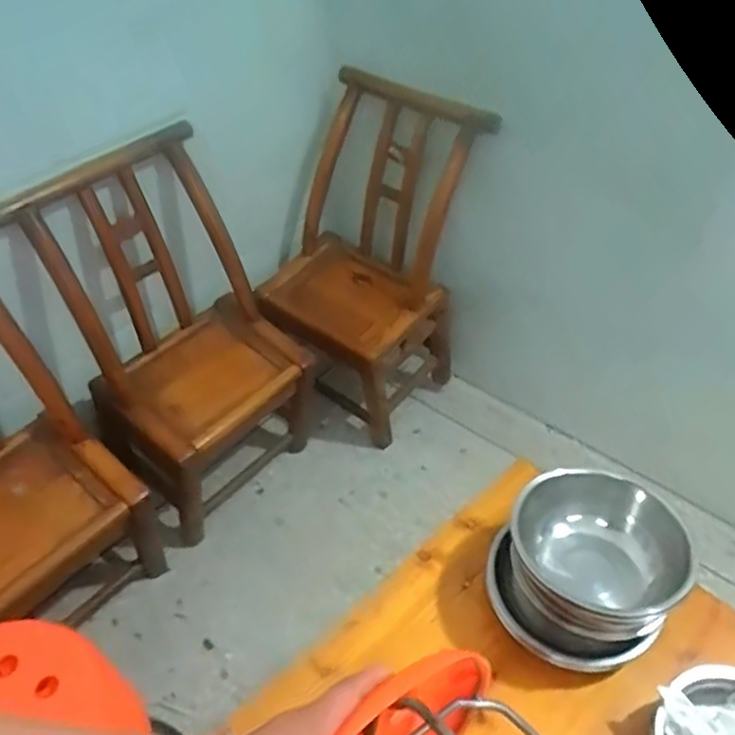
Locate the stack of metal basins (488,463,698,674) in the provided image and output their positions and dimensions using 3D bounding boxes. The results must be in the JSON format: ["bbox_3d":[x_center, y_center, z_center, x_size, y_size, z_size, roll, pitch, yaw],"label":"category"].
[{"bbox_3d":[0.240,0.215,0.750,0.165,0.163,0.184,-21,48,-21],"label":"stack of metal basins"}]

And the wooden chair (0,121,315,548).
[{"bbox_3d":[-0.378,-0.042,1.414,0.357,0.755,0.412,29,51,26],"label":"wooden chair"}]

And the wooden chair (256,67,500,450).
[{"bbox_3d":[-0.013,-0.218,1.546,0.426,0.707,0.358,19,47,19],"label":"wooden chair"}]

